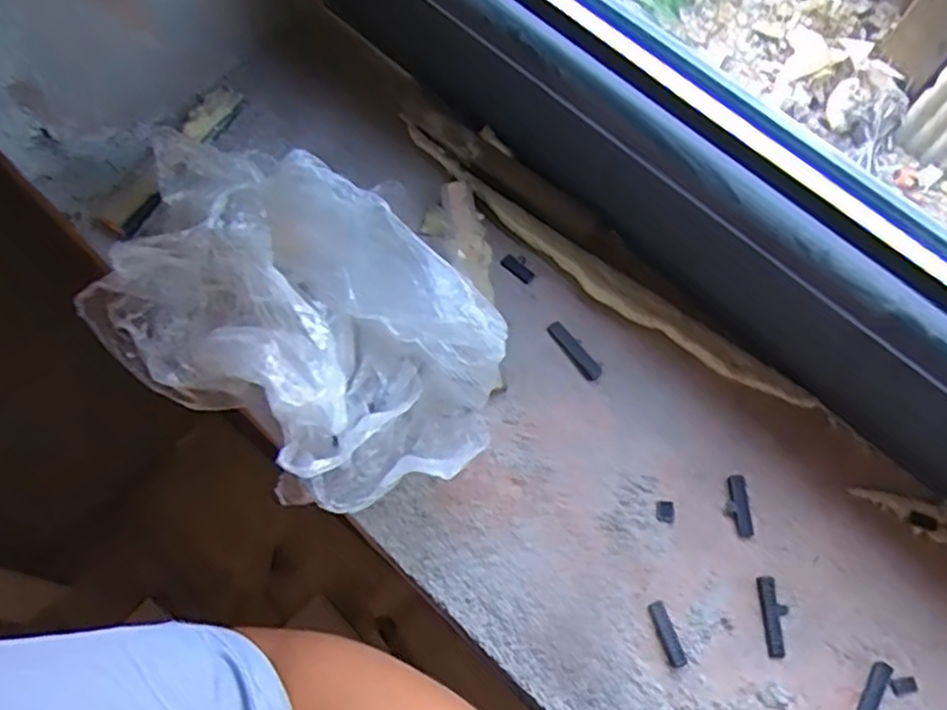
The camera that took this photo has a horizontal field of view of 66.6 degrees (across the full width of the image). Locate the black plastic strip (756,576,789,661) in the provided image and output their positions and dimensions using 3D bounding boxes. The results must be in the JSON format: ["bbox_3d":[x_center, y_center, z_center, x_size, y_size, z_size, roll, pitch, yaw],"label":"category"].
[{"bbox_3d":[0.160,0.139,0.382,0.013,0.005,0.041,-2,70,-1],"label":"black plastic strip"}]

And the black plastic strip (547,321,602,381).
[{"bbox_3d":[0.061,-0.003,0.432,0.011,0.004,0.042,-35,74,-12],"label":"black plastic strip"}]

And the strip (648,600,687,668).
[{"bbox_3d":[0.102,0.146,0.377,0.009,0.004,0.033,-17,71,-7],"label":"strip"}]

